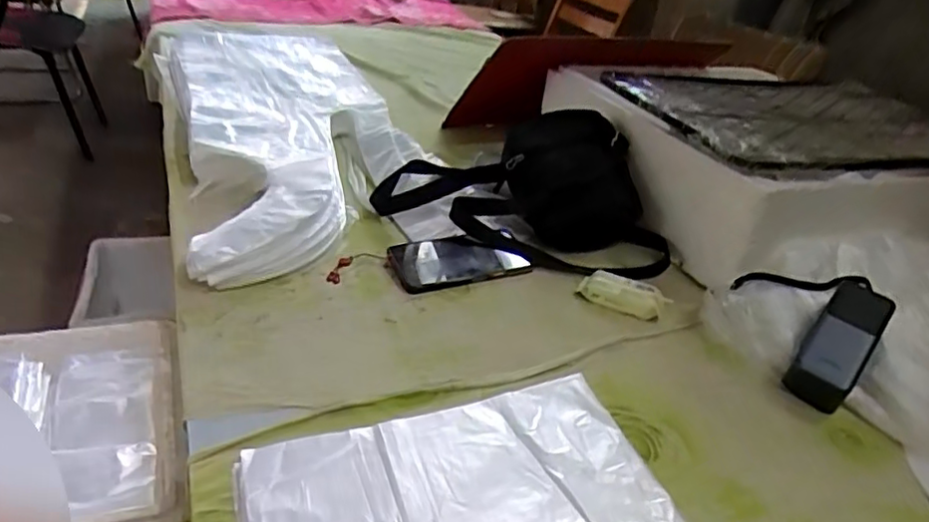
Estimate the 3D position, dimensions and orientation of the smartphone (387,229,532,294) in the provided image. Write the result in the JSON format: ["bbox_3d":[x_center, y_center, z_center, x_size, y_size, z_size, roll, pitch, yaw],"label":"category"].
[{"bbox_3d":[-0.003,-0.005,0.754,0.159,0.014,0.087,-13,51,-20],"label":"smartphone"}]

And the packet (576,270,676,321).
[{"bbox_3d":[0.179,0.036,0.719,0.094,0.025,0.053,17,33,15],"label":"packet"}]

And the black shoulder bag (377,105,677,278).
[{"bbox_3d":[0.080,-0.102,0.830,0.389,0.144,0.183,19,33,17],"label":"black shoulder bag"}]

